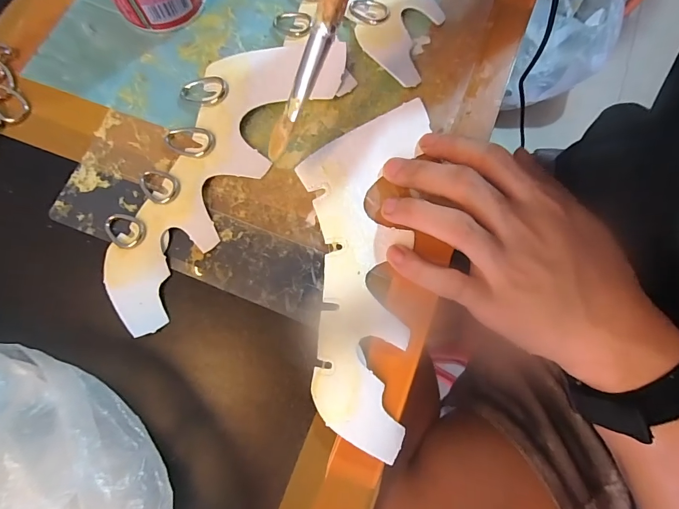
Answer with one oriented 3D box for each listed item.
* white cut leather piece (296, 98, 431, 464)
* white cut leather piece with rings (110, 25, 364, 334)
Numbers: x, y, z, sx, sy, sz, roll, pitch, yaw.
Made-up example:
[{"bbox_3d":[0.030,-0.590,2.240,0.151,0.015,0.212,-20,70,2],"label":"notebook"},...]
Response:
[{"bbox_3d":[0.009,0.002,0.222,0.071,0.006,0.207,8,76,0],"label":"white cut leather piece"},{"bbox_3d":[-0.084,-0.066,0.232,0.081,0.015,0.209,37,78,8],"label":"white cut leather piece with rings"}]

